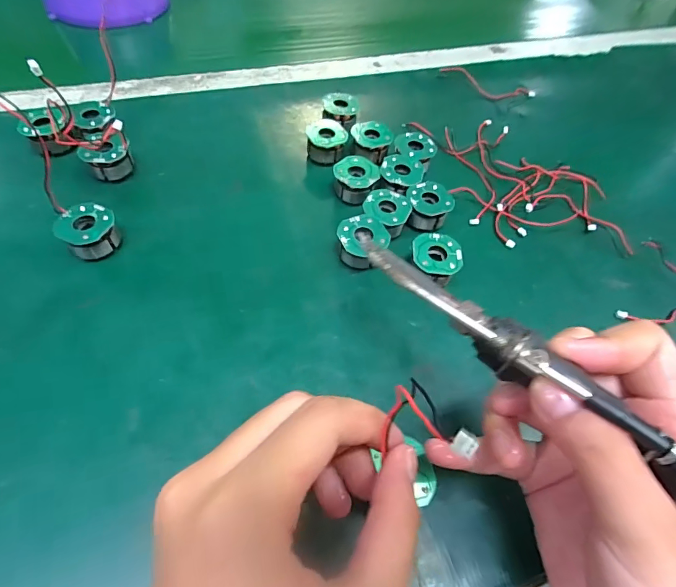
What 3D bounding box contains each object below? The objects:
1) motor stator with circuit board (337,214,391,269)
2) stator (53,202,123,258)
[{"bbox_3d":[0.015,-0.031,0.252,0.034,0.016,0.034,3,57,-4],"label":"motor stator with circuit board"},{"bbox_3d":[-0.152,-0.037,0.246,0.027,0.024,0.030,37,61,17],"label":"stator"}]

